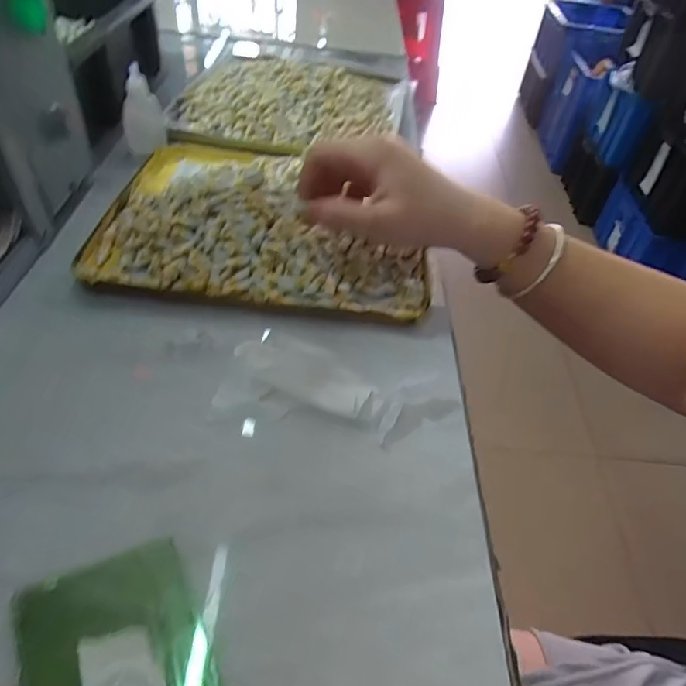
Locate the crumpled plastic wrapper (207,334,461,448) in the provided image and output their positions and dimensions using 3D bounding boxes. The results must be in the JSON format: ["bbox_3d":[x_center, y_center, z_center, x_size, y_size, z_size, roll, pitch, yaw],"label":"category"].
[{"bbox_3d":[-0.001,0.024,0.291,0.130,0.010,0.056,12,46,4],"label":"crumpled plastic wrapper"}]

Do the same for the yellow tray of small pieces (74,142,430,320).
[{"bbox_3d":[-0.057,-0.114,0.401,0.242,0.022,0.217,6,46,-1],"label":"yellow tray of small pieces"}]

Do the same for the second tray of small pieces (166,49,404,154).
[{"bbox_3d":[-0.057,-0.278,0.563,0.225,0.024,0.240,9,46,1],"label":"second tray of small pieces"}]

